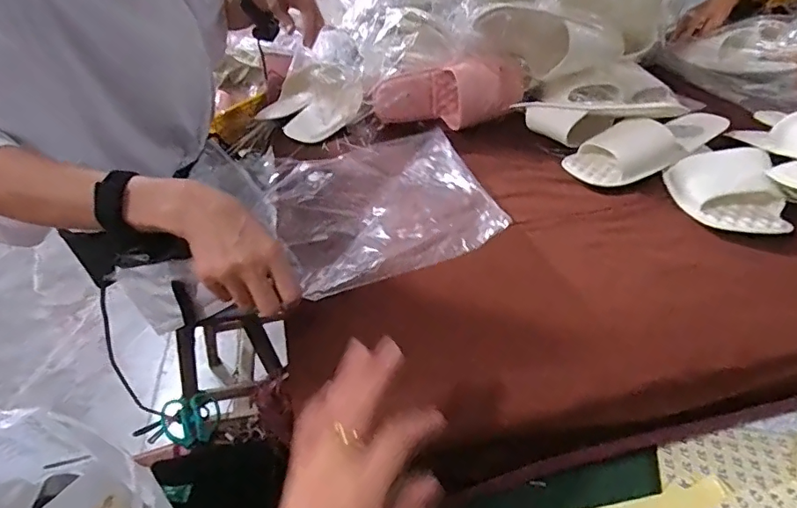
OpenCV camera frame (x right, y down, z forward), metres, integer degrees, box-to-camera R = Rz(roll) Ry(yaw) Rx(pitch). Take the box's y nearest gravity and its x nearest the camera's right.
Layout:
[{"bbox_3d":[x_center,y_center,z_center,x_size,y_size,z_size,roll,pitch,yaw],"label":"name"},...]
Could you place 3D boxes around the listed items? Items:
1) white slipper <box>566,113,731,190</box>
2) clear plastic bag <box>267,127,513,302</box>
[{"bbox_3d":[0.316,-0.142,0.645,0.197,0.053,0.091,-20,41,-20],"label":"white slipper"},{"bbox_3d":[-0.024,-0.060,0.565,0.215,0.047,0.255,-11,38,-9],"label":"clear plastic bag"}]

